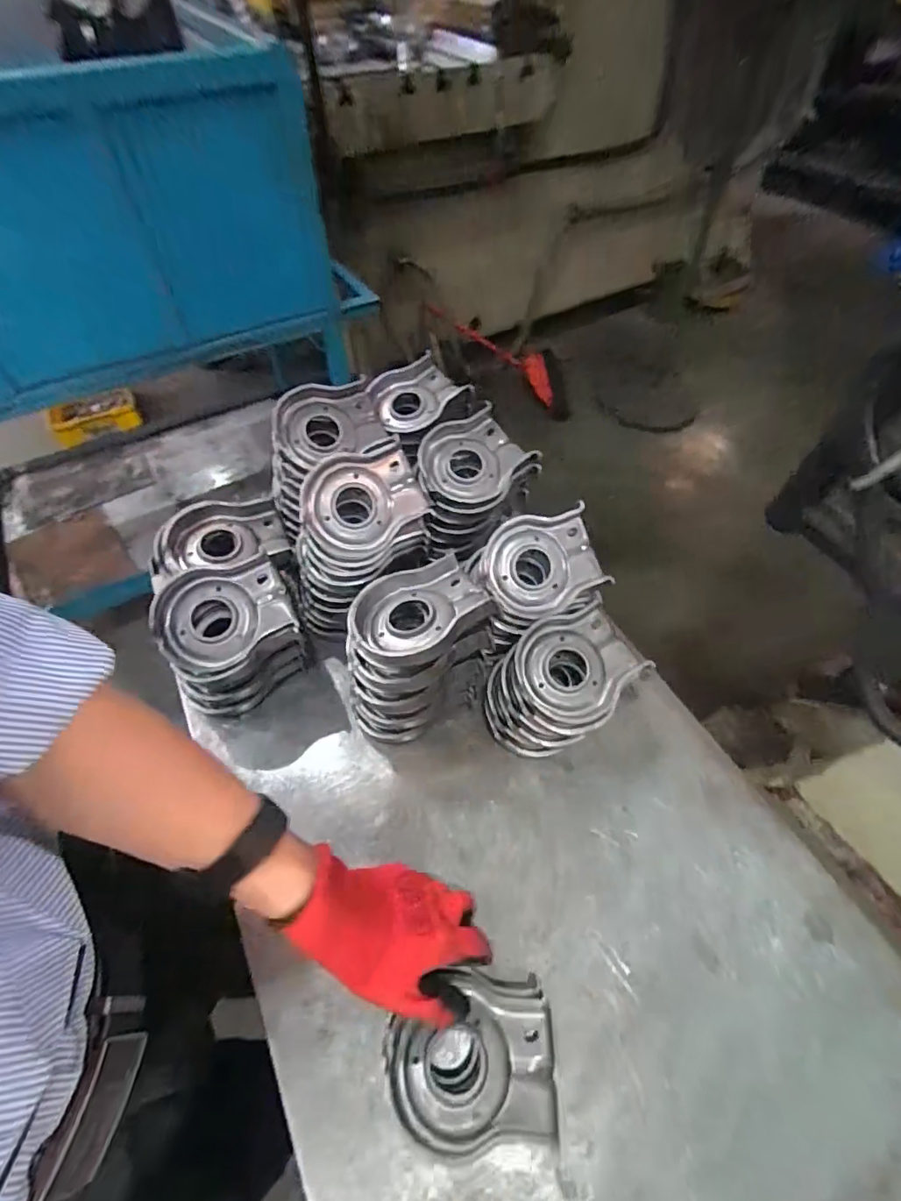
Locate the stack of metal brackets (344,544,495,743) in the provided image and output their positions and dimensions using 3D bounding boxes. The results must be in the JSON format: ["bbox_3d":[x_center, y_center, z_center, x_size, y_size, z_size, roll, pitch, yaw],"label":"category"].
[{"bbox_3d":[-0.039,0.059,0.530,0.140,0.176,0.110,-16,55,-13],"label":"stack of metal brackets"}]

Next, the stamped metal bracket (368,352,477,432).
[{"bbox_3d":[-0.042,-0.262,0.660,0.119,0.034,0.099,-24,58,-17],"label":"stamped metal bracket"}]

